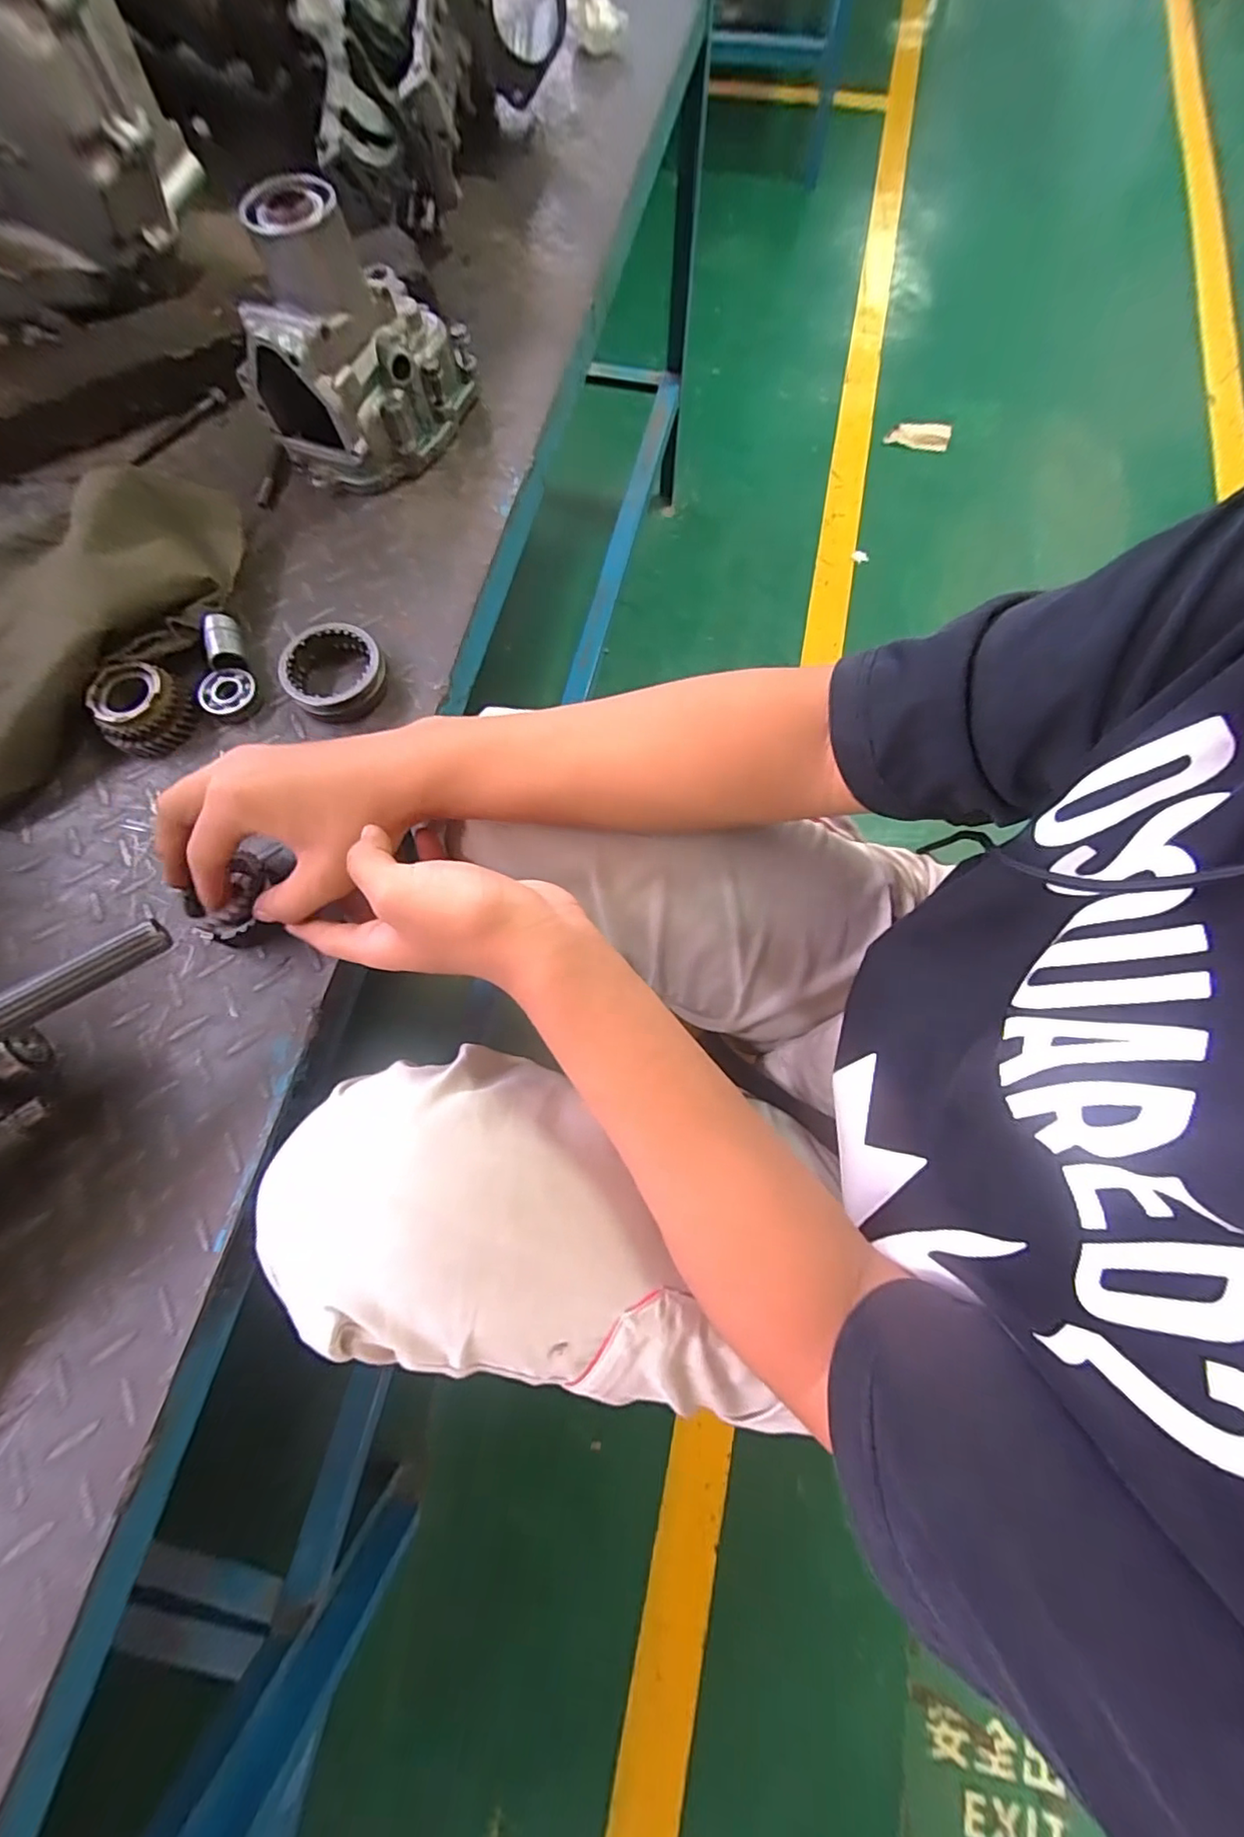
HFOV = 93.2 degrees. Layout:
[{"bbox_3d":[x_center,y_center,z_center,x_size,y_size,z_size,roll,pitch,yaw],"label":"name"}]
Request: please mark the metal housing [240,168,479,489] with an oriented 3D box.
[{"bbox_3d":[-0.202,-0.449,0.456,0.099,0.144,0.169,36,76,11],"label":"metal housing"}]

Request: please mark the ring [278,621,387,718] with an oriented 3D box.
[{"bbox_3d":[-0.210,-0.180,0.427,0.069,0.022,0.071,0,71,1],"label":"ring"}]

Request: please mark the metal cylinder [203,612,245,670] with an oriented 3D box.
[{"bbox_3d":[-0.294,-0.202,0.434,0.024,0.020,0.043,-22,72,-6],"label":"metal cylinder"}]

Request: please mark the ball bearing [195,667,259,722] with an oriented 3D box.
[{"bbox_3d":[-0.288,-0.163,0.428,0.042,0.013,0.038,-4,71,0],"label":"ball bearing"}]

